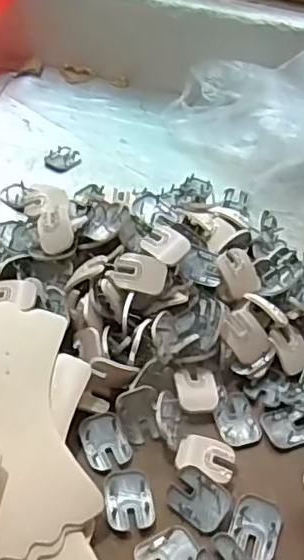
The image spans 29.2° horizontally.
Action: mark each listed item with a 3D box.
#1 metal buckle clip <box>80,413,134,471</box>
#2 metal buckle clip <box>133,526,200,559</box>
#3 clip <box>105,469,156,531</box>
[{"bbox_3d":[-0.034,0.112,0.409,0.029,0.008,0.038,-17,50,-23],"label":"metal buckle clip"},{"bbox_3d":[0.010,0.168,0.356,0.037,0.004,0.031,-22,52,-27],"label":"metal buckle clip"},{"bbox_3d":[-0.014,0.142,0.380,0.030,0.004,0.038,-1,45,-9],"label":"clip"}]

